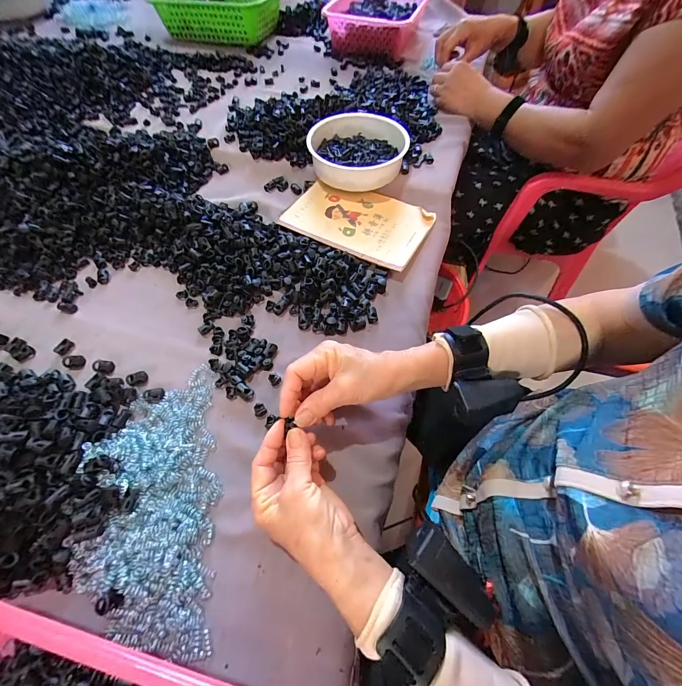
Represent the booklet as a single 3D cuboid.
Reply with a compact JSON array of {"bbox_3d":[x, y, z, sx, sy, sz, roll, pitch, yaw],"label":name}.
[{"bbox_3d":[0.027,-0.193,0.490,0.208,0.011,0.143,25,63,12],"label":"booklet"}]

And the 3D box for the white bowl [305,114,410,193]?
[{"bbox_3d":[0.025,-0.322,0.535,0.154,0.054,0.163,1,61,-2],"label":"white bowl"}]

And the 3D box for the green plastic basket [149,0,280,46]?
[{"bbox_3d":[-0.295,-0.843,0.800,0.266,0.080,0.206,16,61,7],"label":"green plastic basket"}]

